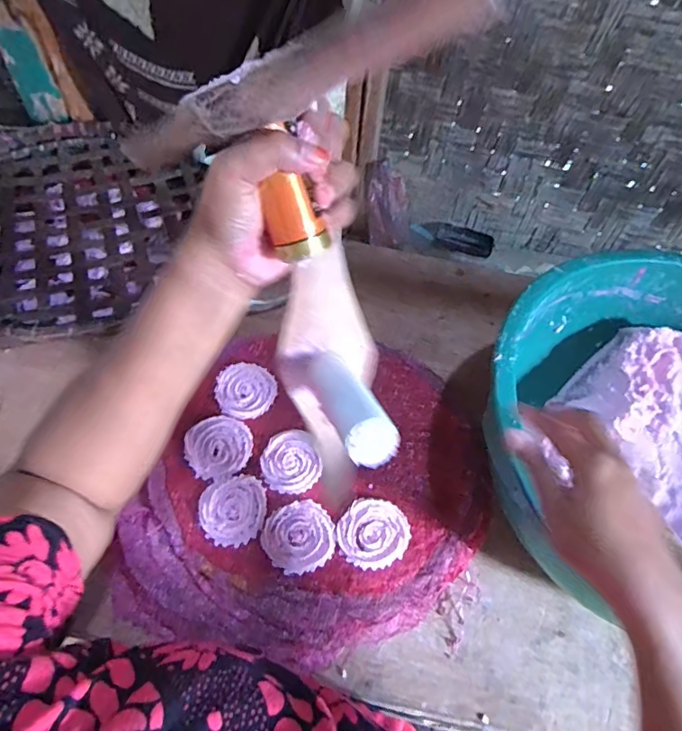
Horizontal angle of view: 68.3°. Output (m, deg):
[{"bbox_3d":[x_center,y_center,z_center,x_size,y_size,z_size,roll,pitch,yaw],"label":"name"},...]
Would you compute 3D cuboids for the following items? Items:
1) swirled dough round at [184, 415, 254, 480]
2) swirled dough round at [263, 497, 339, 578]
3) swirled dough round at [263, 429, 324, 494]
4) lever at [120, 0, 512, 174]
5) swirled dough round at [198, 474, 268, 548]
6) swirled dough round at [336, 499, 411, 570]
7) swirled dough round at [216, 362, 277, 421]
[{"bbox_3d":[-0.146,0.096,0.601,0.075,0.011,0.076,2,55,-3],"label":"swirled dough round"},{"bbox_3d":[-0.047,0.187,0.552,0.076,0.008,0.080,2,55,-3],"label":"swirled dough round"},{"bbox_3d":[-0.059,0.114,0.603,0.069,0.004,0.078,-10,57,-11],"label":"swirled dough round"},{"bbox_3d":[-0.032,-0.130,0.238,0.228,0.029,0.023,0,47,39],"label":"lever"},{"bbox_3d":[-0.121,0.158,0.558,0.071,0.007,0.077,2,55,-3],"label":"swirled dough round"},{"bbox_3d":[0.035,0.186,0.557,0.073,0.007,0.078,2,55,-3],"label":"swirled dough round"},{"bbox_3d":[-0.123,0.032,0.647,0.075,0.007,0.078,2,55,-3],"label":"swirled dough round"}]

